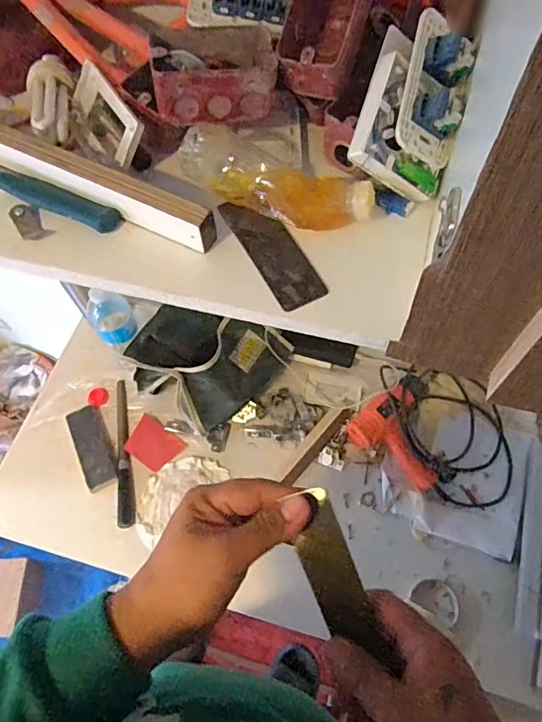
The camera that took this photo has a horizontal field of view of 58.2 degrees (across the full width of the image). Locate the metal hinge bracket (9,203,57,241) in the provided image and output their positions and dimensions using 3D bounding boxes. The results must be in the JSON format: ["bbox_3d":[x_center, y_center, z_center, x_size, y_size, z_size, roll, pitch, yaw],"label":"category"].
[{"bbox_3d":[-0.221,-0.127,0.445,0.026,0.017,0.041,-36,65,-15],"label":"metal hinge bracket"}]

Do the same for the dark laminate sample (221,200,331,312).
[{"bbox_3d":[0.002,-0.097,0.424,0.044,0.009,0.127,-27,63,-11],"label":"dark laminate sample"}]

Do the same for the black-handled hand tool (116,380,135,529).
[{"bbox_3d":[-0.295,0.178,0.983,0.031,0.016,0.304,-9,61,-2],"label":"black-handled hand tool"}]

